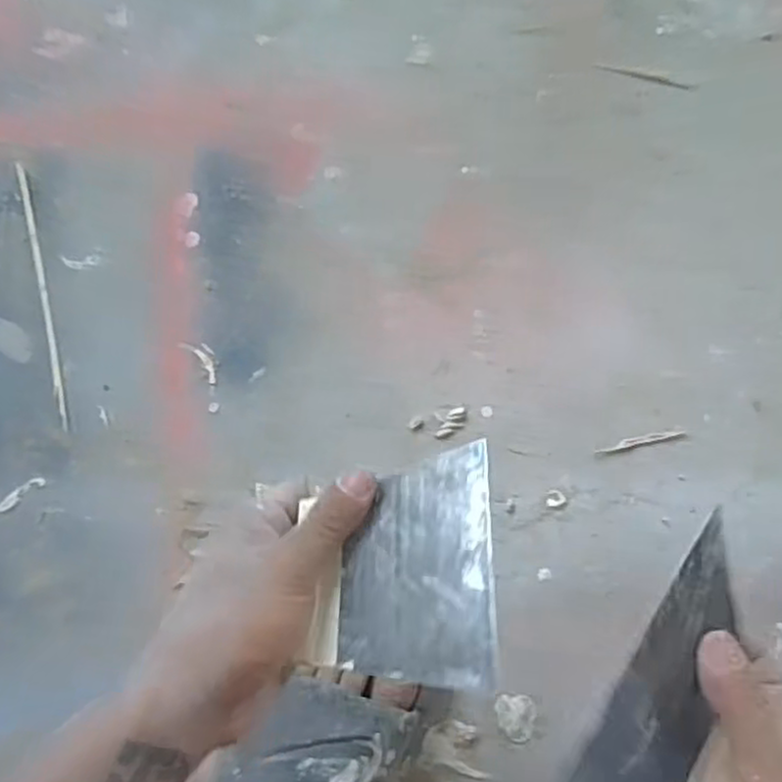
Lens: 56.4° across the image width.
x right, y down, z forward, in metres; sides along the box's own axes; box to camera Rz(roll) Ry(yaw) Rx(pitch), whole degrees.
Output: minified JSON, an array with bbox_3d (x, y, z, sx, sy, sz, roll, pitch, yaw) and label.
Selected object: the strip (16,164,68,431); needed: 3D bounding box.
[{"bbox_3d":[-0.274,-0.077,0.574,0.007,0.004,0.220,-14,81,0],"label":"strip"}]

